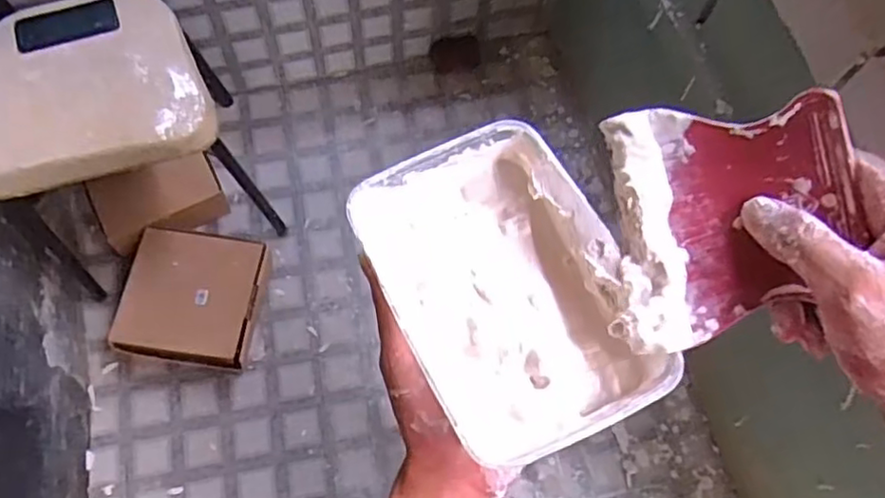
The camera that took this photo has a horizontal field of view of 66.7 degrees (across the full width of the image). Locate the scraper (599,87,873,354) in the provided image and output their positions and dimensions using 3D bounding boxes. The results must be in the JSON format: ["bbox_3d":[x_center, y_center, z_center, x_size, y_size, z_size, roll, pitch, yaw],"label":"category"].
[{"bbox_3d":[0.135,-0.018,0.314,0.101,0.018,0.114,-13,78,27],"label":"scraper"}]

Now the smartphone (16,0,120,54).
[{"bbox_3d":[-0.613,-0.368,1.102,0.159,0.014,0.069,-16,70,-8],"label":"smartphone"}]

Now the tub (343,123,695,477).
[{"bbox_3d":[0.032,0.020,0.352,0.112,0.046,0.166,-25,71,-12],"label":"tub"}]

